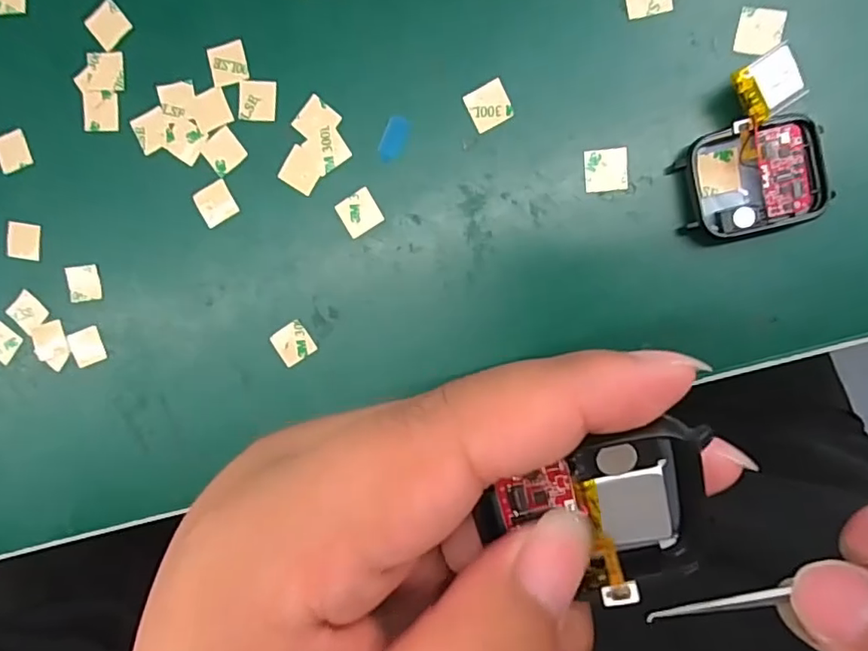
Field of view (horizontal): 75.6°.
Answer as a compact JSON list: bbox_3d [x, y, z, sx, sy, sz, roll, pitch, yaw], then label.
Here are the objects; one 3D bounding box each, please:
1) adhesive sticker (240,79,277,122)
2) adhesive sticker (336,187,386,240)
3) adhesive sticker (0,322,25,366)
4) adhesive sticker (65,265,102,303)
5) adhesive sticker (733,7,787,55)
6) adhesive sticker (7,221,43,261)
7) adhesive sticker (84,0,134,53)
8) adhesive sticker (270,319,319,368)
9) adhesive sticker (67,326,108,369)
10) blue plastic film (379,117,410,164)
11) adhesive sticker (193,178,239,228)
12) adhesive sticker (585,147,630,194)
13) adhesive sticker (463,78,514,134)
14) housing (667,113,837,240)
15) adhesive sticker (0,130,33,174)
[{"bbox_3d":[-0.070,-0.090,0.224,0.015,0.004,0.016,3,96,4],"label":"adhesive sticker"},{"bbox_3d":[-0.030,-0.045,0.224,0.015,0.004,0.015,-31,92,5],"label":"adhesive sticker"},{"bbox_3d":[-0.193,0.008,0.250,0.015,0.004,0.015,38,90,-3],"label":"adhesive sticker"},{"bbox_3d":[-0.151,-0.018,0.241,0.015,0.004,0.015,-6,95,8],"label":"adhesive sticker"},{"bbox_3d":[0.115,-0.103,0.196,0.016,0.004,0.015,8,97,7],"label":"adhesive sticker"},{"bbox_3d":[-0.179,-0.036,0.242,0.015,0.004,0.016,10,98,7],"label":"adhesive sticker"},{"bbox_3d":[-0.132,-0.122,0.228,0.015,0.004,0.015,-40,96,7],"label":"adhesive sticker"},{"bbox_3d":[-0.058,0.007,0.233,0.015,0.004,0.016,-33,94,2],"label":"adhesive sticker"},{"bbox_3d":[-0.152,0.010,0.245,0.014,0.004,0.015,-20,98,2],"label":"adhesive sticker"},{"bbox_3d":[-0.016,-0.072,0.218,0.009,0.004,0.018,23,102,1],"label":"blue plastic film"},{"bbox_3d":[-0.090,-0.050,0.230,0.015,0.004,0.016,-27,90,4],"label":"adhesive sticker"},{"bbox_3d":[0.065,-0.058,0.210,0.016,0.004,0.016,-4,95,6],"label":"adhesive sticker"},{"bbox_3d":[0.021,-0.083,0.212,0.015,0.004,0.015,-27,95,9],"label":"adhesive sticker"},{"bbox_3d":[0.112,-0.051,0.199,0.046,0.012,0.037,-12,95,9],"label":"housing"},{"bbox_3d":[-0.181,-0.074,0.240,0.015,0.004,0.016,-19,96,0],"label":"adhesive sticker"}]

